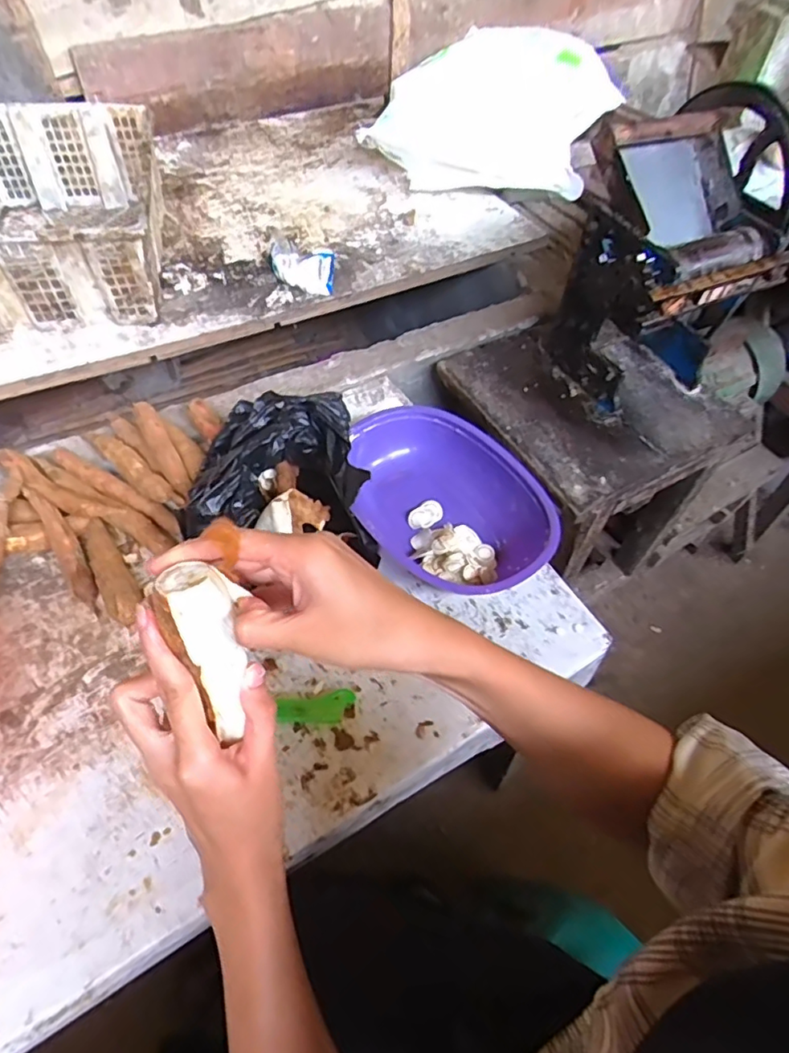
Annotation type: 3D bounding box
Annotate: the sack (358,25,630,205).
[{"bbox_3d":[0.221,-0.891,1.218,0.473,0.211,0.377,15,56,7],"label":"sack"}]

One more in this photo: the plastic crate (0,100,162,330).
[{"bbox_3d":[-0.564,-0.534,0.948,0.329,0.158,0.463,-8,57,-9],"label":"plastic crate"}]

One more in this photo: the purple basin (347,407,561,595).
[{"bbox_3d":[0.053,-0.029,0.732,0.211,0.079,0.295,-35,64,-24],"label":"purple basin"}]

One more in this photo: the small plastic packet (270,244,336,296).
[{"bbox_3d":[-0.160,-0.445,0.986,0.121,0.065,0.046,18,57,9],"label":"small plastic packet"}]

